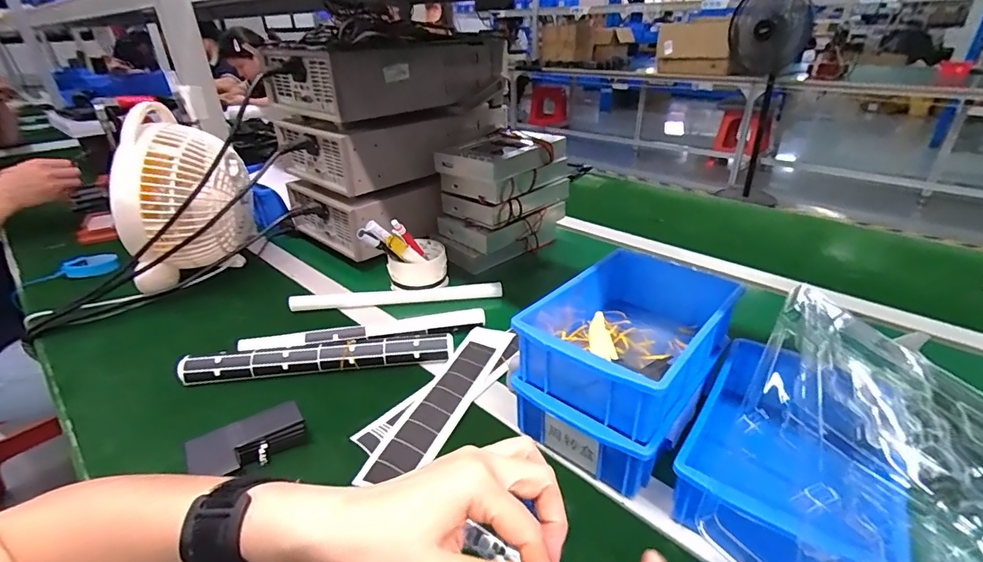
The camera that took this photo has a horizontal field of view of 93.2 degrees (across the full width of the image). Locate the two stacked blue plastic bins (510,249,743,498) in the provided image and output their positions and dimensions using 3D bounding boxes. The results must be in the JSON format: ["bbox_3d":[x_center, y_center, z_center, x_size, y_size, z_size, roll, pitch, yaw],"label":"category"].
[{"bbox_3d":[0.129,0.069,0.444,0.135,0.122,0.205,22,37,35],"label":"two stacked blue plastic bins"}]

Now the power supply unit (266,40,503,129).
[{"bbox_3d":[-0.156,-0.333,0.759,0.186,0.100,0.343,25,39,39],"label":"power supply unit"}]

